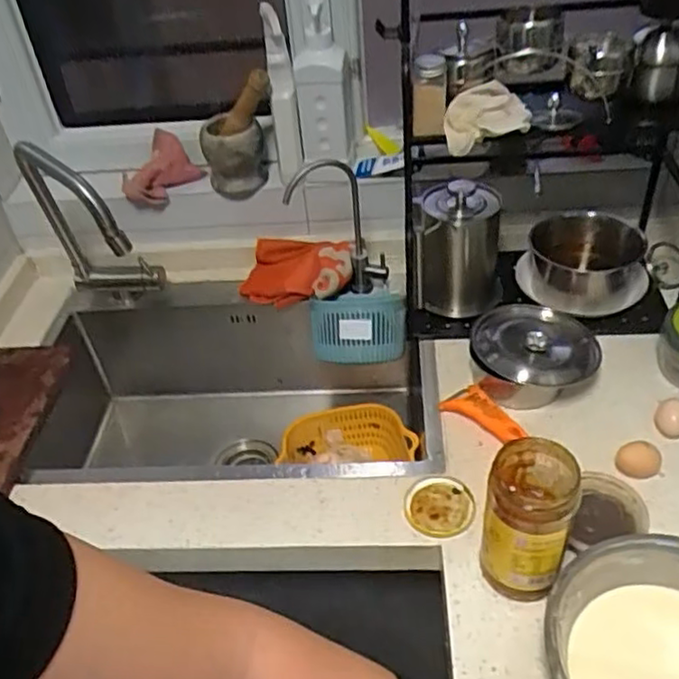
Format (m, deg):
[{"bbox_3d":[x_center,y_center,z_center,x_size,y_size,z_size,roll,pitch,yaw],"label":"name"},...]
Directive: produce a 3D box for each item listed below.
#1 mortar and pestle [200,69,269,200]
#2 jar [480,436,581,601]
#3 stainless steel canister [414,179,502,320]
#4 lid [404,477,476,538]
[{"bbox_3d":[-0.171,-0.336,1.115,0.113,0.200,0.089,-15,41,-10],"label":"mortar and pestle"},{"bbox_3d":[0.193,0.186,0.699,0.080,0.169,0.092,7,42,16],"label":"jar"},{"bbox_3d":[0.191,-0.145,1.088,0.132,0.204,0.149,4,41,12],"label":"stainless steel canister"},{"bbox_3d":[0.122,0.203,0.818,0.082,0.011,0.080,-4,40,3],"label":"lid"}]

